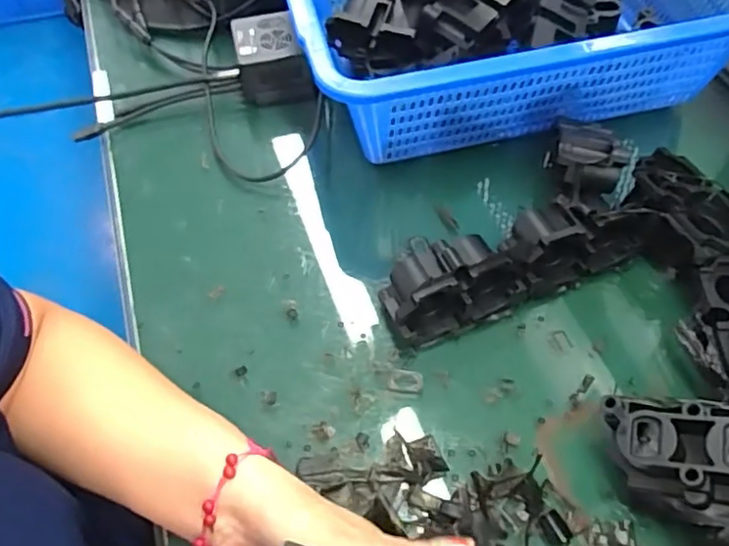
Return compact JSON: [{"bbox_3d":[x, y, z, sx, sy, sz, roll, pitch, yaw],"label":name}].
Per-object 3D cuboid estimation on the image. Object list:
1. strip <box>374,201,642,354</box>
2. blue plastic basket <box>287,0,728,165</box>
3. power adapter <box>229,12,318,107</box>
[{"bbox_3d":[0.108,-0.009,0.452,0.196,0.055,0.056,-20,57,-11],"label":"strip"},{"bbox_3d":[0.132,-0.252,0.565,0.384,0.108,0.301,-12,56,-6],"label":"blue plastic basket"},{"bbox_3d":[-0.090,-0.210,0.596,0.069,0.052,0.074,-9,56,-5],"label":"power adapter"}]

